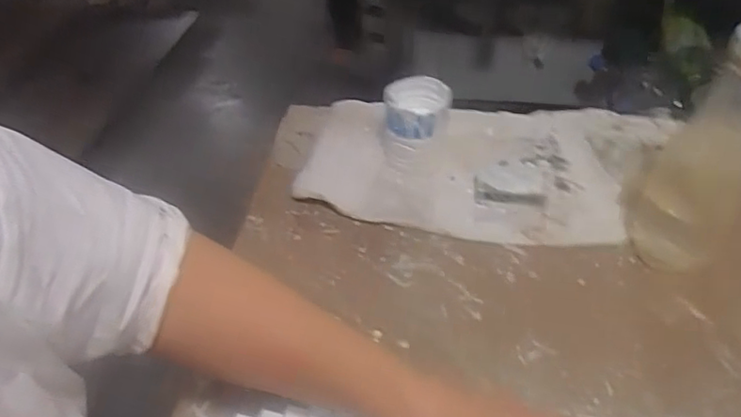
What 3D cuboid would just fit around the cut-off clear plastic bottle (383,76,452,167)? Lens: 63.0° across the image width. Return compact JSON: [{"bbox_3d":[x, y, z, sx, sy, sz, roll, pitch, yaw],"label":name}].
[{"bbox_3d":[0.049,-0.090,0.642,0.065,0.073,0.060,4,46,8],"label":"cut-off clear plastic bottle"}]

